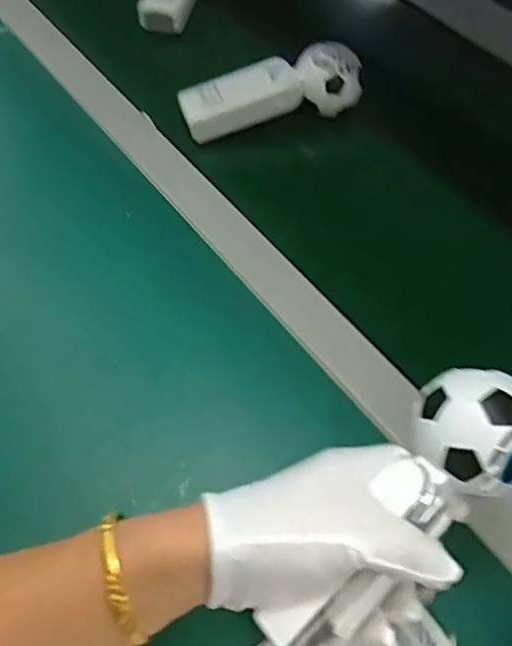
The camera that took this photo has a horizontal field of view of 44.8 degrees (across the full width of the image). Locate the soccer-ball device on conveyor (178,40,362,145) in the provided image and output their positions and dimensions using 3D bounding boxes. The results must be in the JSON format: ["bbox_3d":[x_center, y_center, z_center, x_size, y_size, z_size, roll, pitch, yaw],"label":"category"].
[{"bbox_3d":[0.014,-0.212,0.569,0.164,0.047,0.046,-15,57,-12],"label":"soccer-ball device on conveyor"}]

